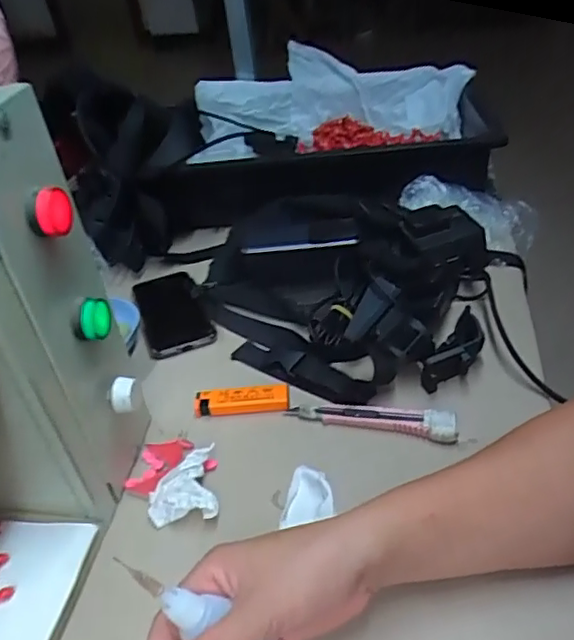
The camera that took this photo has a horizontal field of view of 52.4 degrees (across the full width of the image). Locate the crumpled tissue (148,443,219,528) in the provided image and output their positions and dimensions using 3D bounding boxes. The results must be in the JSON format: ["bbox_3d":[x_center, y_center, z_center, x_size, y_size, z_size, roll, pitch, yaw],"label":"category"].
[{"bbox_3d":[-0.077,0.126,0.432,0.049,0.026,0.054,-10,38,-3],"label":"crumpled tissue"}]

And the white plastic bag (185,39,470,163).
[{"bbox_3d":[0.061,-0.342,0.935,0.439,0.140,0.179,-4,36,2],"label":"white plastic bag"}]

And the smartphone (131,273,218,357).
[{"bbox_3d":[-0.127,-0.017,0.634,0.068,0.012,0.152,-17,39,-12],"label":"smartphone"}]

